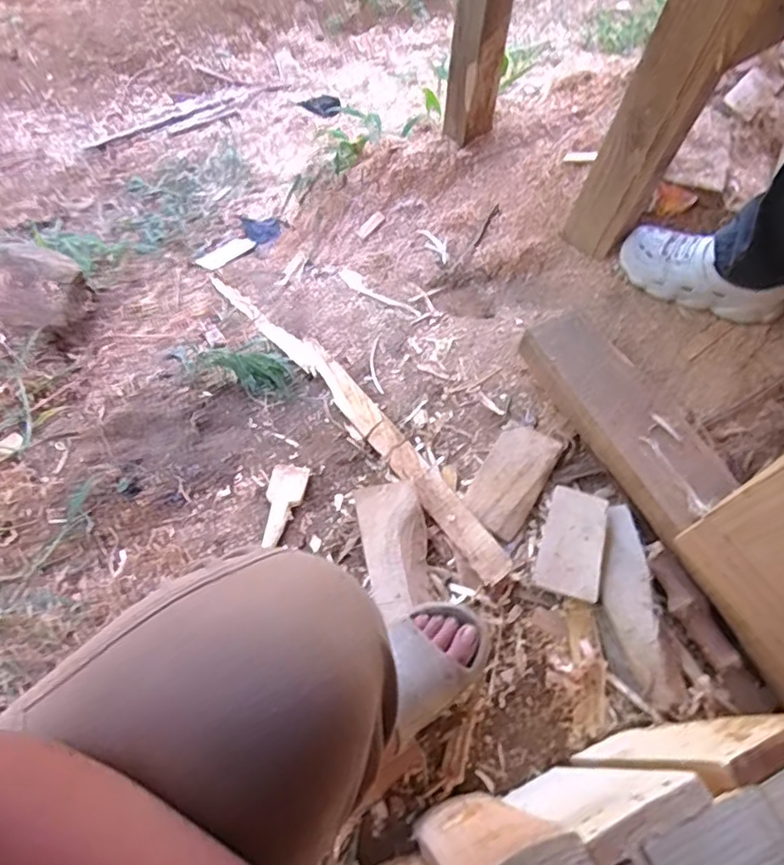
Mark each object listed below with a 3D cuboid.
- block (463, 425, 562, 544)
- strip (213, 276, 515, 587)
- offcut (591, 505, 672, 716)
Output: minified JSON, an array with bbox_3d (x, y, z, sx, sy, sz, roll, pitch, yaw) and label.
[{"bbox_3d":[0.176,0.072,0.907,0.096,0.038,0.176,31,71,12],"label":"block"},{"bbox_3d":[-0.094,-0.067,1.034,0.062,0.040,0.837,-35,55,-14],"label":"strip"},{"bbox_3d":[0.317,0.224,0.812,0.077,0.020,0.257,2,67,1],"label":"offcut"}]

